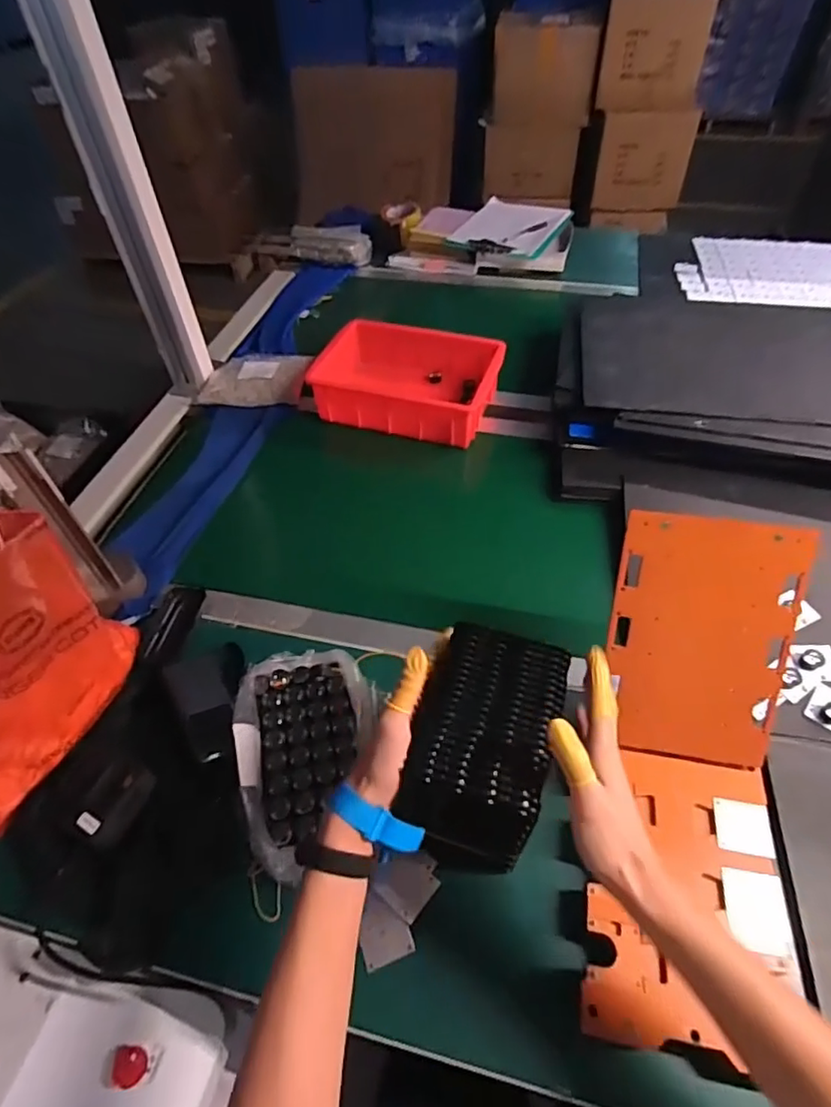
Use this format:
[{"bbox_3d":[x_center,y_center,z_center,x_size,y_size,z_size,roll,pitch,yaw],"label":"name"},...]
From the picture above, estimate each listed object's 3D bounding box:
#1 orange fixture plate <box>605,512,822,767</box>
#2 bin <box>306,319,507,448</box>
[{"bbox_3d":[0.270,0.083,0.545,0.158,0.231,0.011,8,9,7],"label":"orange fixture plate"},{"bbox_3d":[-0.010,-0.306,1.005,0.296,0.087,0.215,14,52,15],"label":"bin"}]

